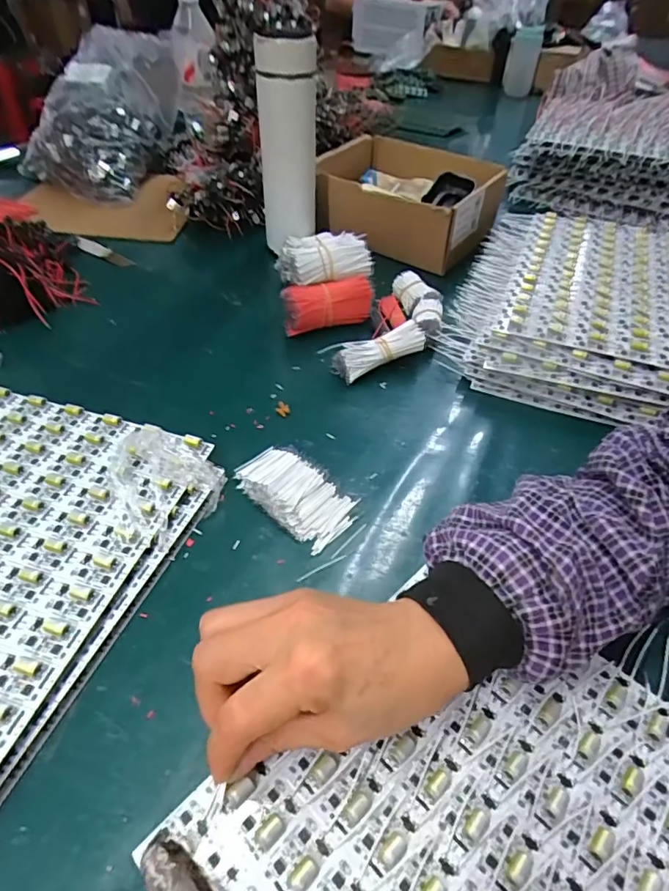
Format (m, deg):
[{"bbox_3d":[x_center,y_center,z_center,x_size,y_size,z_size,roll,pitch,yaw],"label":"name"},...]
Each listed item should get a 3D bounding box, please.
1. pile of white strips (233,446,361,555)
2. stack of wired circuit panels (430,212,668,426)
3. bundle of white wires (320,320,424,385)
[{"bbox_3d":[-0.031,0.034,0.384,0.096,0.013,0.052,32,51,26],"label":"pile of white strips"},{"bbox_3d":[0.285,-0.146,0.543,0.283,0.065,0.311,20,47,16],"label":"stack of wired circuit panels"},{"bbox_3d":[0.038,-0.090,0.497,0.092,0.037,0.033,-17,48,-19],"label":"bundle of white wires"}]

